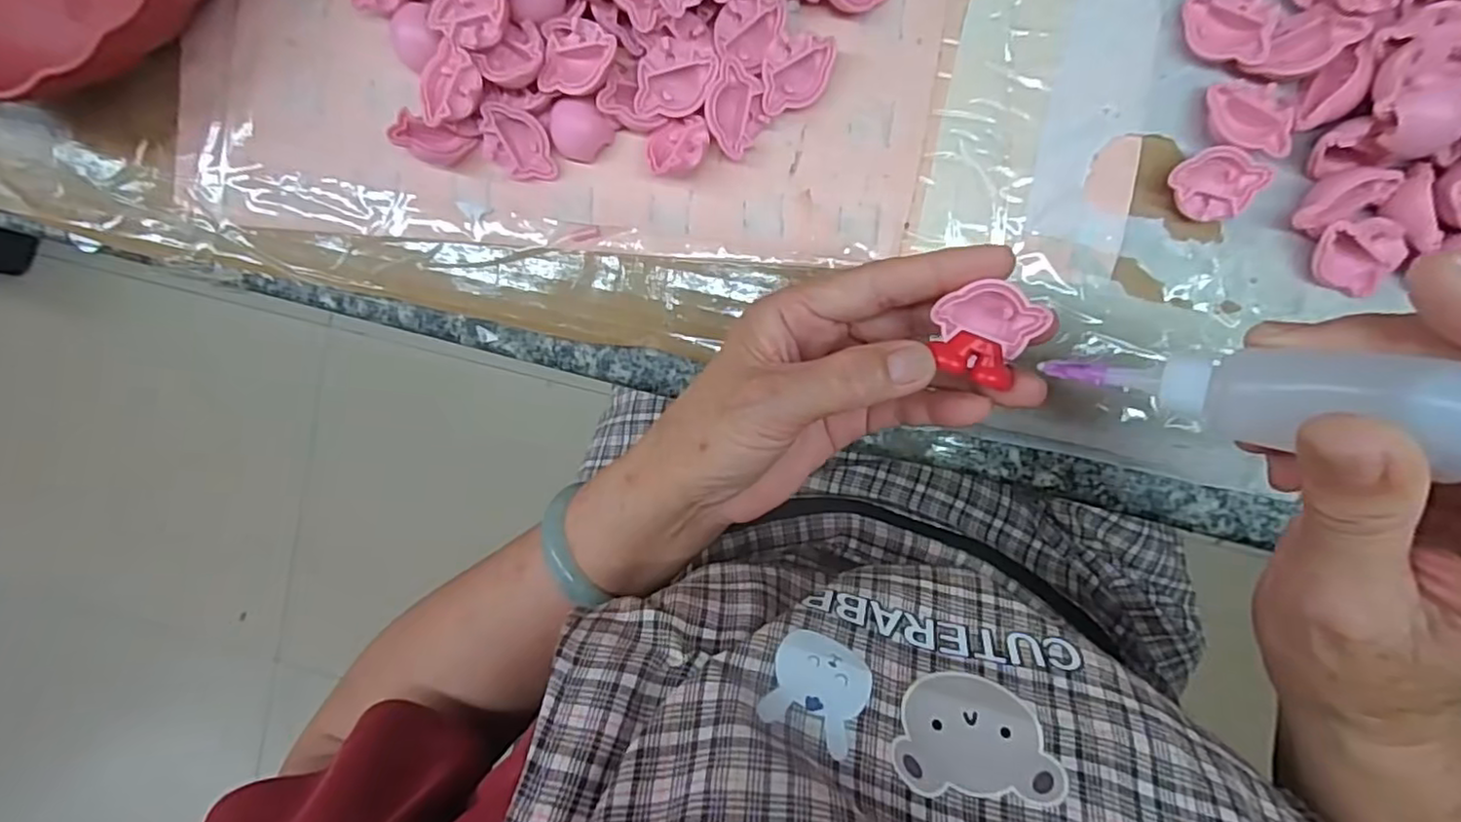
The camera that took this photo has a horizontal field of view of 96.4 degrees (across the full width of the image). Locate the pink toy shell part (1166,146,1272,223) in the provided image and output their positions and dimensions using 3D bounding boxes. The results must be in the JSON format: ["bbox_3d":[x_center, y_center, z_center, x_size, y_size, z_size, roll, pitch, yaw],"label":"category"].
[{"bbox_3d":[0.200,-0.094,0.271,0.032,0.016,0.029,-27,93,8],"label":"pink toy shell part"}]

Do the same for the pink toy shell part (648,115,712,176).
[{"bbox_3d":[-0.022,-0.116,0.286,0.028,0.020,0.025,-11,95,7],"label":"pink toy shell part"}]

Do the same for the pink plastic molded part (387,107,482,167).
[{"bbox_3d":[-0.134,-0.121,0.294,0.036,0.009,0.018,4,99,-35],"label":"pink plastic molded part"}]

